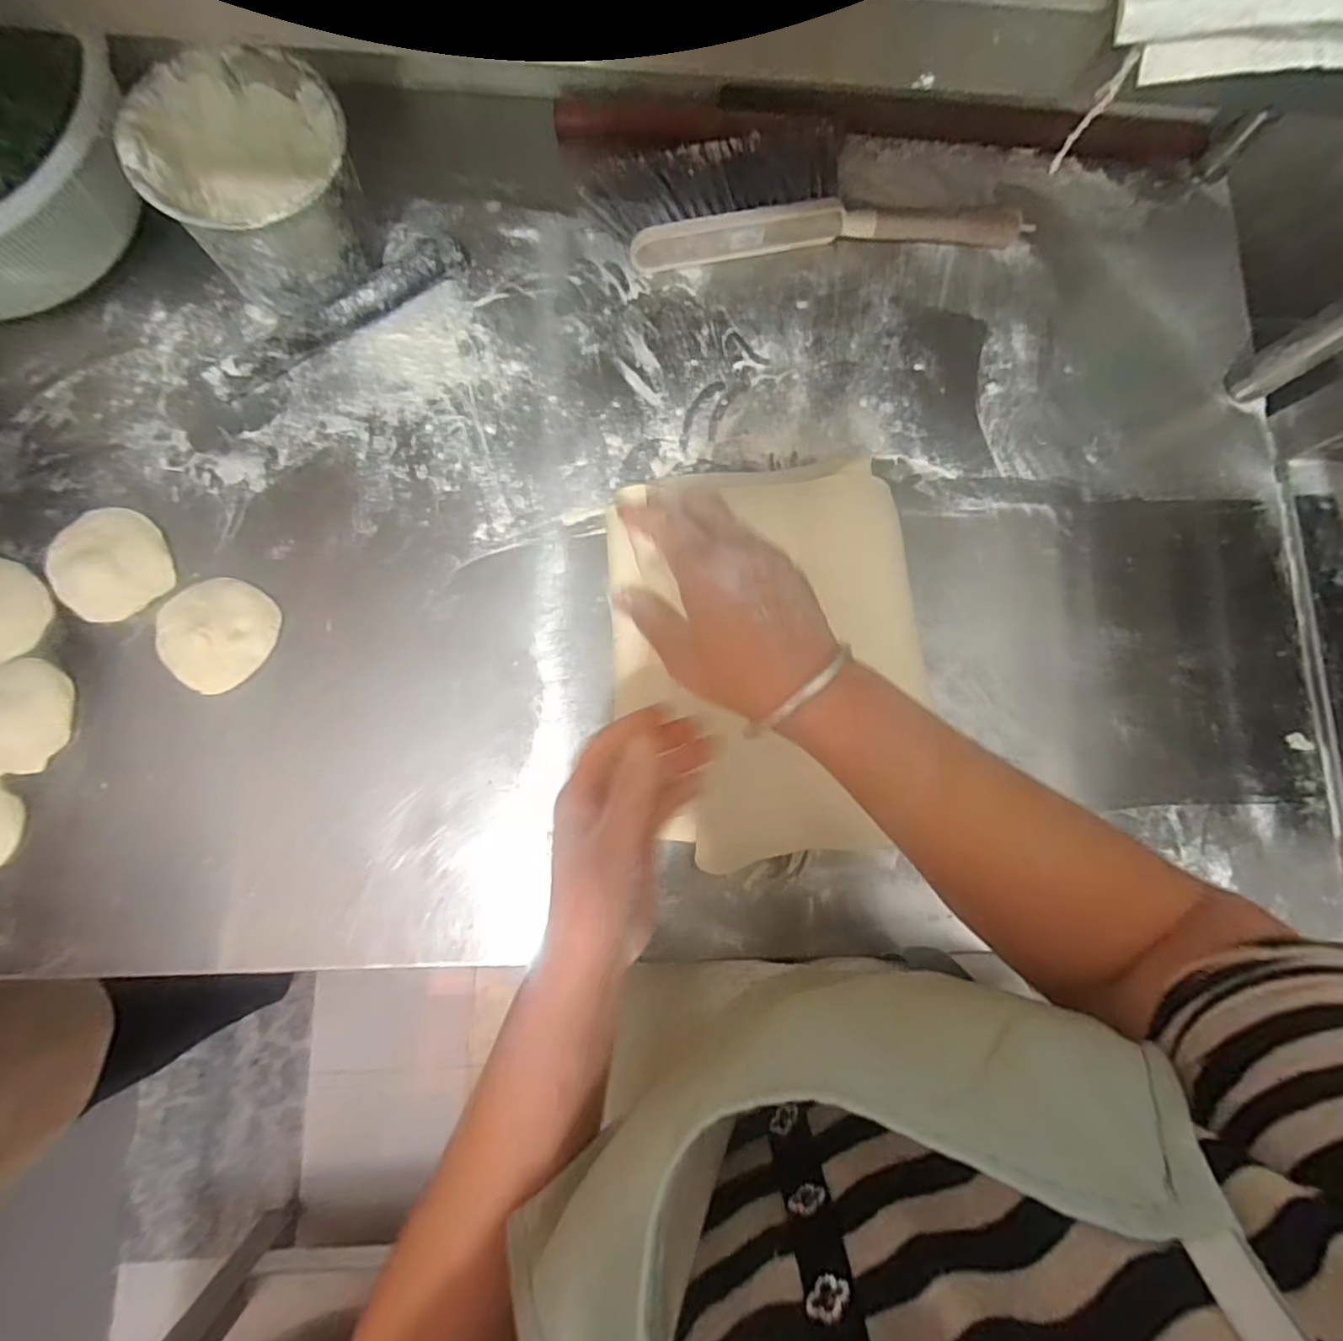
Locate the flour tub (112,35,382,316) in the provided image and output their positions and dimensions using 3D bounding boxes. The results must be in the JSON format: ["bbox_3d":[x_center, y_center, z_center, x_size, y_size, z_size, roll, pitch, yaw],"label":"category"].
[{"bbox_3d":[-0.324,-0.386,0.508,0.147,0.114,0.138,1,82,-4],"label":"flour tub"}]

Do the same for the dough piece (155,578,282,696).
[{"bbox_3d":[-0.365,-0.031,0.501,0.085,0.009,0.087,1,82,-4],"label":"dough piece"}]

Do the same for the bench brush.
[{"bbox_3d":[0.132,-0.435,0.581,0.406,0.051,0.091,-8,82,-5],"label":"bench brush"}]

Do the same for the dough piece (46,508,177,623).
[{"bbox_3d":[-0.451,-0.084,0.504,0.083,0.008,0.087,1,82,-4],"label":"dough piece"}]

